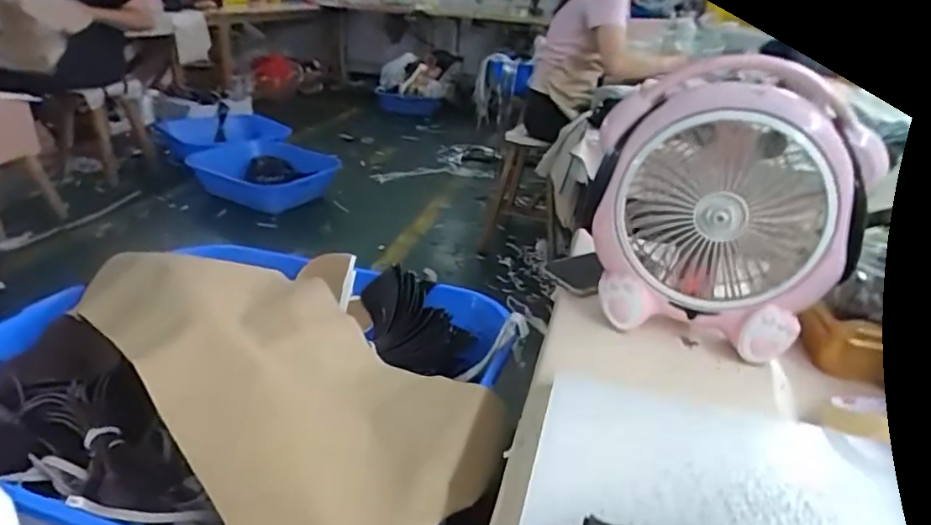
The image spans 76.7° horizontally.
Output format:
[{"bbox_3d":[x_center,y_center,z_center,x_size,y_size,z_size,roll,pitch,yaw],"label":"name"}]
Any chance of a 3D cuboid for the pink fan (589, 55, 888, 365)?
[{"bbox_3d":[0.261,-0.055,0.605,0.249,0.263,0.140,17,29,24],"label":"pink fan"}]

